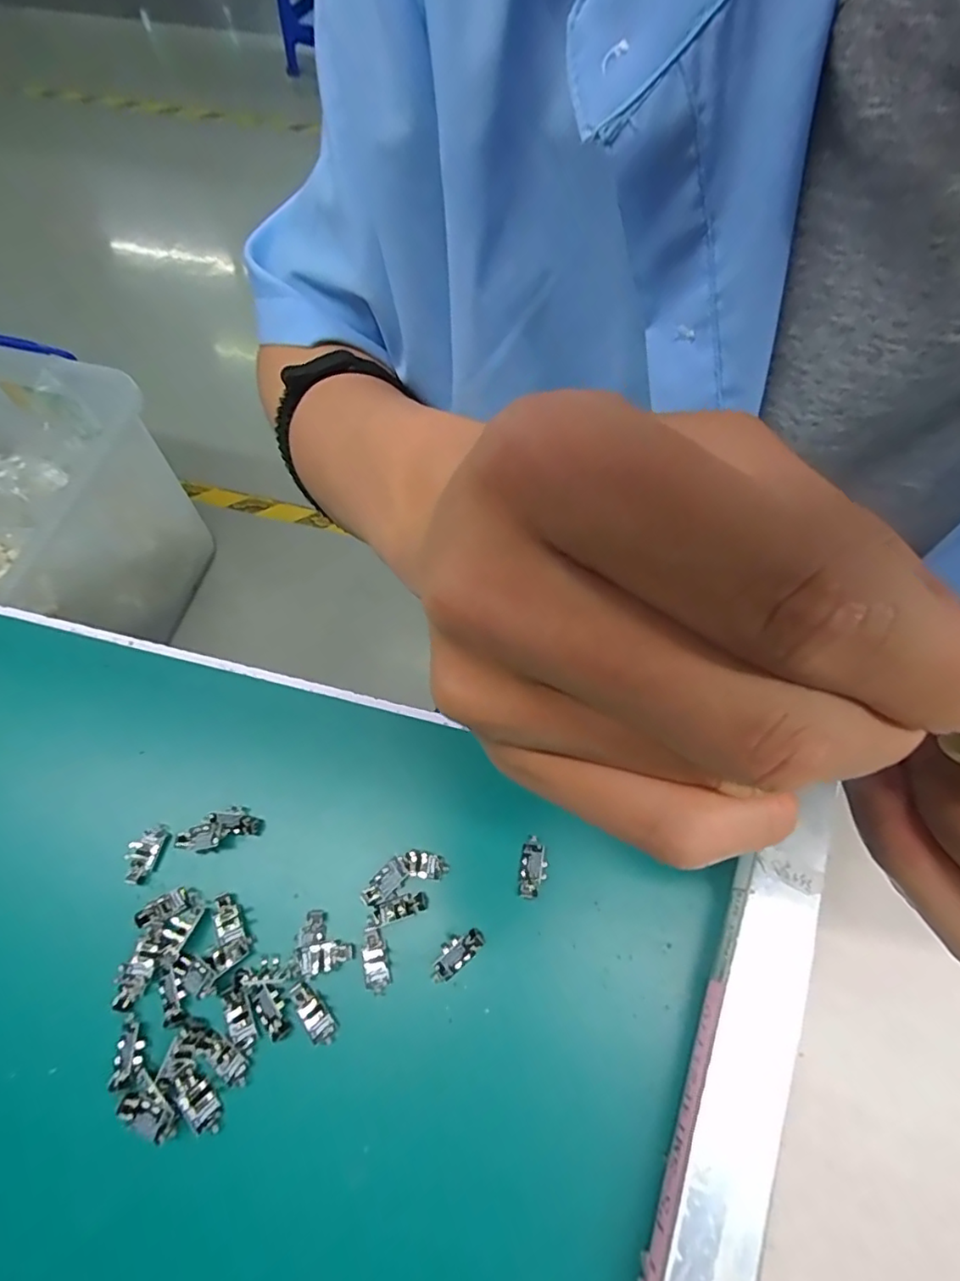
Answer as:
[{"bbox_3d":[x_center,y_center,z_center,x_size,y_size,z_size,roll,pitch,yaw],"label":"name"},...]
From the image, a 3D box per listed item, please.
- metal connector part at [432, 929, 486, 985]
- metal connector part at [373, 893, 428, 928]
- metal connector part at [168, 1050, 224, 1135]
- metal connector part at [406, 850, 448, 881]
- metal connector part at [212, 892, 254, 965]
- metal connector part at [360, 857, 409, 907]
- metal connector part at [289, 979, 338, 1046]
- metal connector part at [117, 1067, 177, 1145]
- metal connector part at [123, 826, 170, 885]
[{"bbox_3d":[-0.010,0.138,0.246,0.027,0.005,0.011,-32,71,-13],"label":"metal connector part"},{"bbox_3d":[-0.036,0.120,0.250,0.024,0.004,0.009,-18,68,-8],"label":"metal connector part"},{"bbox_3d":[-0.115,0.182,0.224,0.011,0.004,0.031,-38,72,-15],"label":"metal connector part"},{"bbox_3d":[-0.025,0.105,0.260,0.020,0.005,0.012,5,67,2],"label":"metal connector part"},{"bbox_3d":[-0.111,0.127,0.249,0.012,0.004,0.028,-27,70,-11],"label":"metal connector part"},{"bbox_3d":[-0.044,0.110,0.254,0.023,0.004,0.012,-43,73,-16],"label":"metal connector part"},{"bbox_3d":[-0.071,0.158,0.238,0.011,0.004,0.026,-36,72,-14],"label":"metal connector part"},{"bbox_3d":[-0.131,0.186,0.221,0.026,0.006,0.015,32,71,13],"label":"metal connector part"},{"bbox_3d":[-0.158,0.100,0.263,0.015,0.004,0.025,13,68,6],"label":"metal connector part"}]

